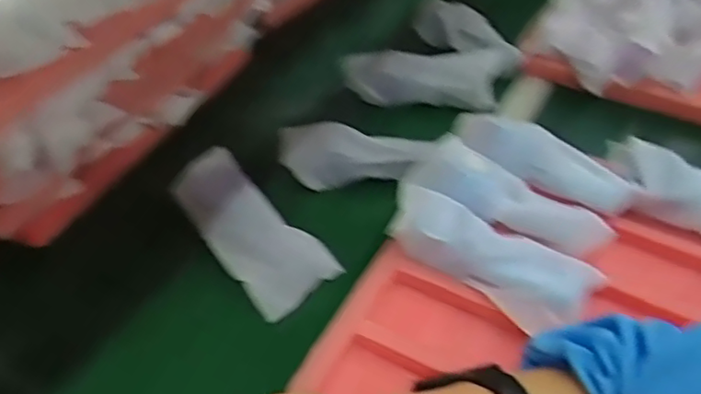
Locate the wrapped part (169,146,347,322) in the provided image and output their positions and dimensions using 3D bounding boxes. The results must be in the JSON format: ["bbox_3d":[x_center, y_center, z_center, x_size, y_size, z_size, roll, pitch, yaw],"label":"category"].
[{"bbox_3d":[-0.104,0.028,0.615,0.083,0.028,0.192,-32,67,-30],"label":"wrapped part"}]

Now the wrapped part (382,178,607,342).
[{"bbox_3d":[0.129,0.049,0.566,0.181,0.052,0.082,30,51,27],"label":"wrapped part"}]

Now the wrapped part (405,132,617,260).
[{"bbox_3d":[0.159,-0.002,0.611,0.195,0.029,0.067,26,46,1],"label":"wrapped part"}]

